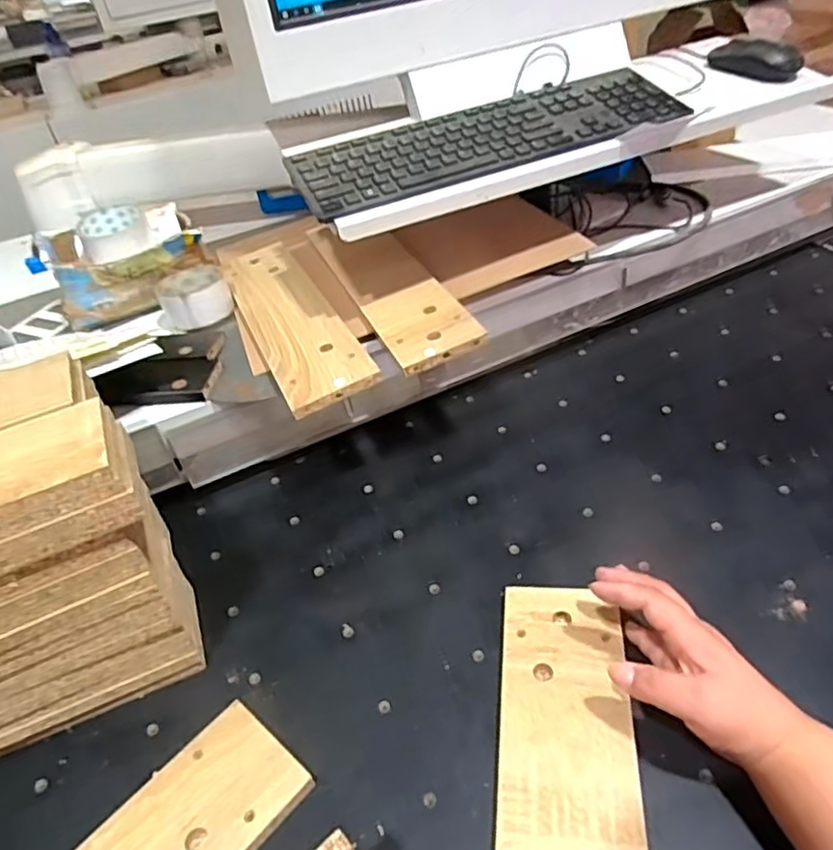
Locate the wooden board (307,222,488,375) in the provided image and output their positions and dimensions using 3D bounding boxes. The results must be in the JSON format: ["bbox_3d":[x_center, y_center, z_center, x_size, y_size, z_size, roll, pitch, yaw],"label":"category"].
[{"bbox_3d":[-0.038,-0.173,0.750,0.092,0.014,0.360,-20,39,-12],"label":"wooden board"}]

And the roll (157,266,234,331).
[{"bbox_3d":[-0.268,-0.156,0.786,0.084,0.040,0.093,-19,39,-11],"label":"roll"}]

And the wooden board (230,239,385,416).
[{"bbox_3d":[-0.147,-0.133,0.738,0.094,0.017,0.371,-20,43,-15],"label":"wooden board"}]

